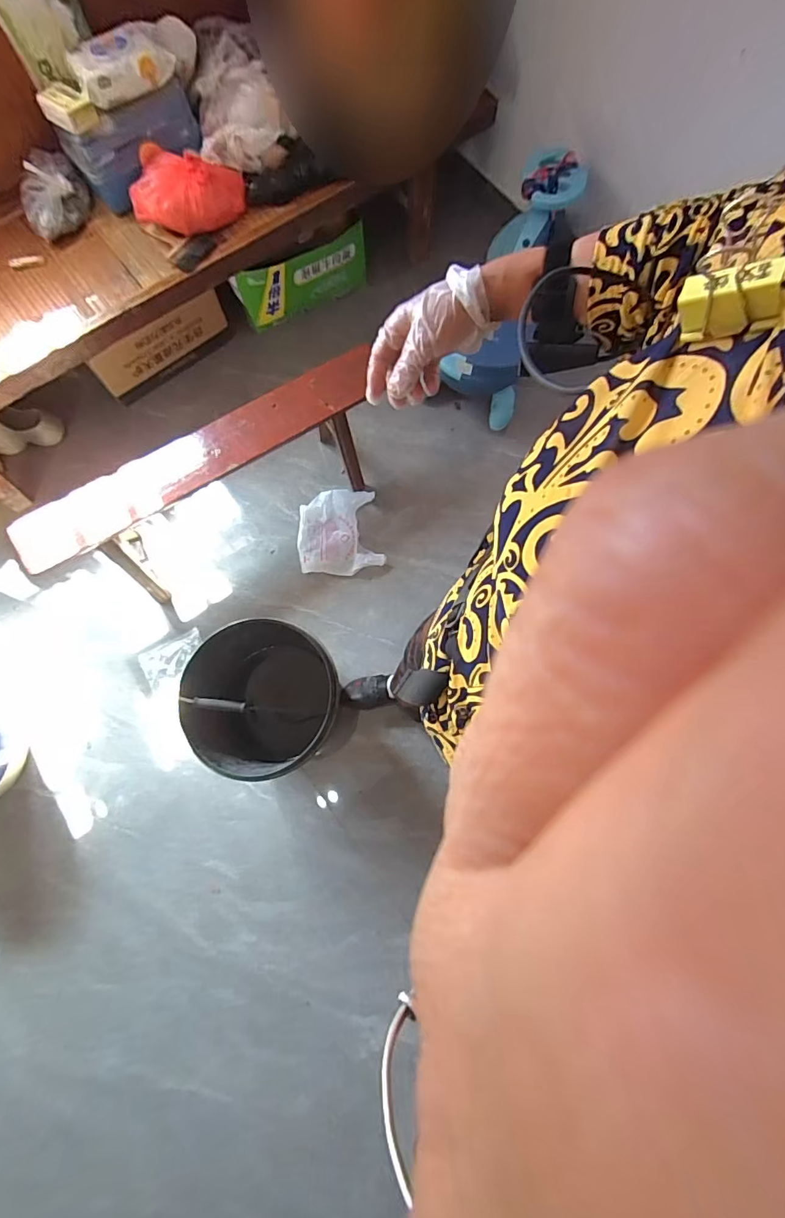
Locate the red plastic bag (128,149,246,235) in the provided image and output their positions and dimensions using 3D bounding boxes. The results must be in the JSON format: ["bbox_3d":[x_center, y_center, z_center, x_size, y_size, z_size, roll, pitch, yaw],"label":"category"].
[{"bbox_3d":[-0.520,-1.063,1.234,0.287,0.133,0.167,-24,78,-6],"label":"red plastic bag"}]

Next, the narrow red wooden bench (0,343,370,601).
[{"bbox_3d":[-0.422,-0.321,1.265,0.930,0.319,0.245,-27,79,-6],"label":"narrow red wooden bench"}]

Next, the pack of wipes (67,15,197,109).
[{"bbox_3d":[-0.606,-1.309,1.137,0.304,0.086,0.115,-32,79,-7],"label":"pack of wipes"}]

